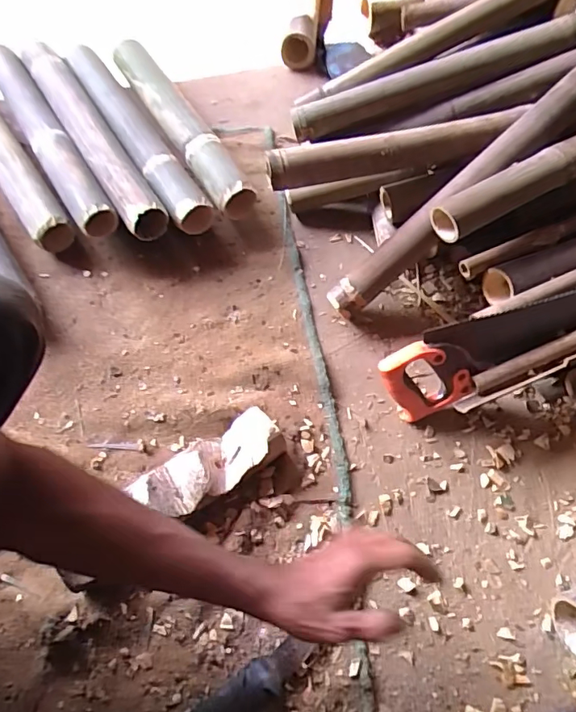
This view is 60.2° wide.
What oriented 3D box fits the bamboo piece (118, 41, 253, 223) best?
[{"bbox_3d":[-0.196,-0.415,0.881,0.069,0.069,0.436,-29,68,-15],"label":"bamboo piece"}]

